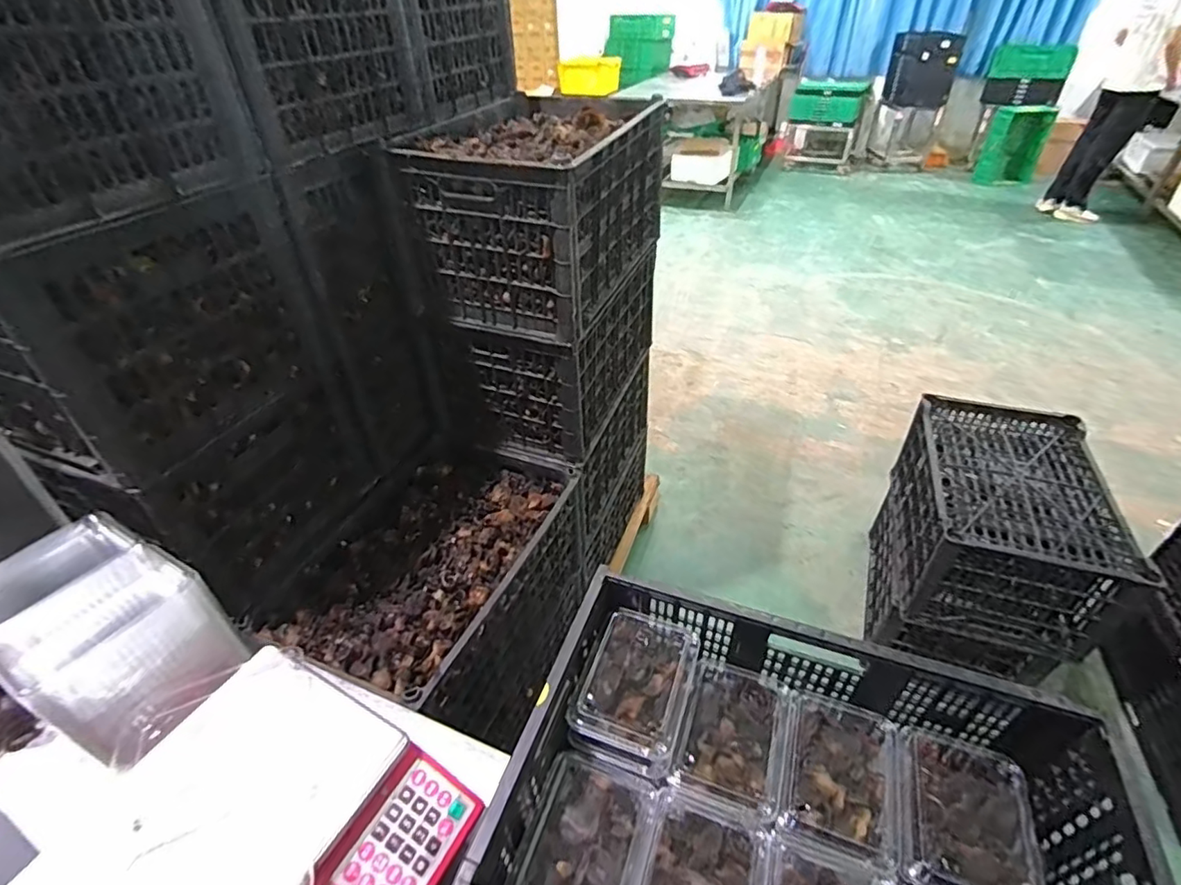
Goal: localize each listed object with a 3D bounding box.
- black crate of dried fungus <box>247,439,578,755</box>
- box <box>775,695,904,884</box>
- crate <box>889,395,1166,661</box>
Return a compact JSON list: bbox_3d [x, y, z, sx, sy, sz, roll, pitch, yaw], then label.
[{"bbox_3d":[-0.284,0.263,1.115,0.369,0.254,0.540,14,42,19],"label":"black crate of dried fungus"},{"bbox_3d":[0.301,0.406,0.667,0.130,0.044,0.182,14,42,19],"label":"box"},{"bbox_3d":[0.996,0.178,1.352,0.377,0.296,0.577,11,41,16],"label":"crate"}]

